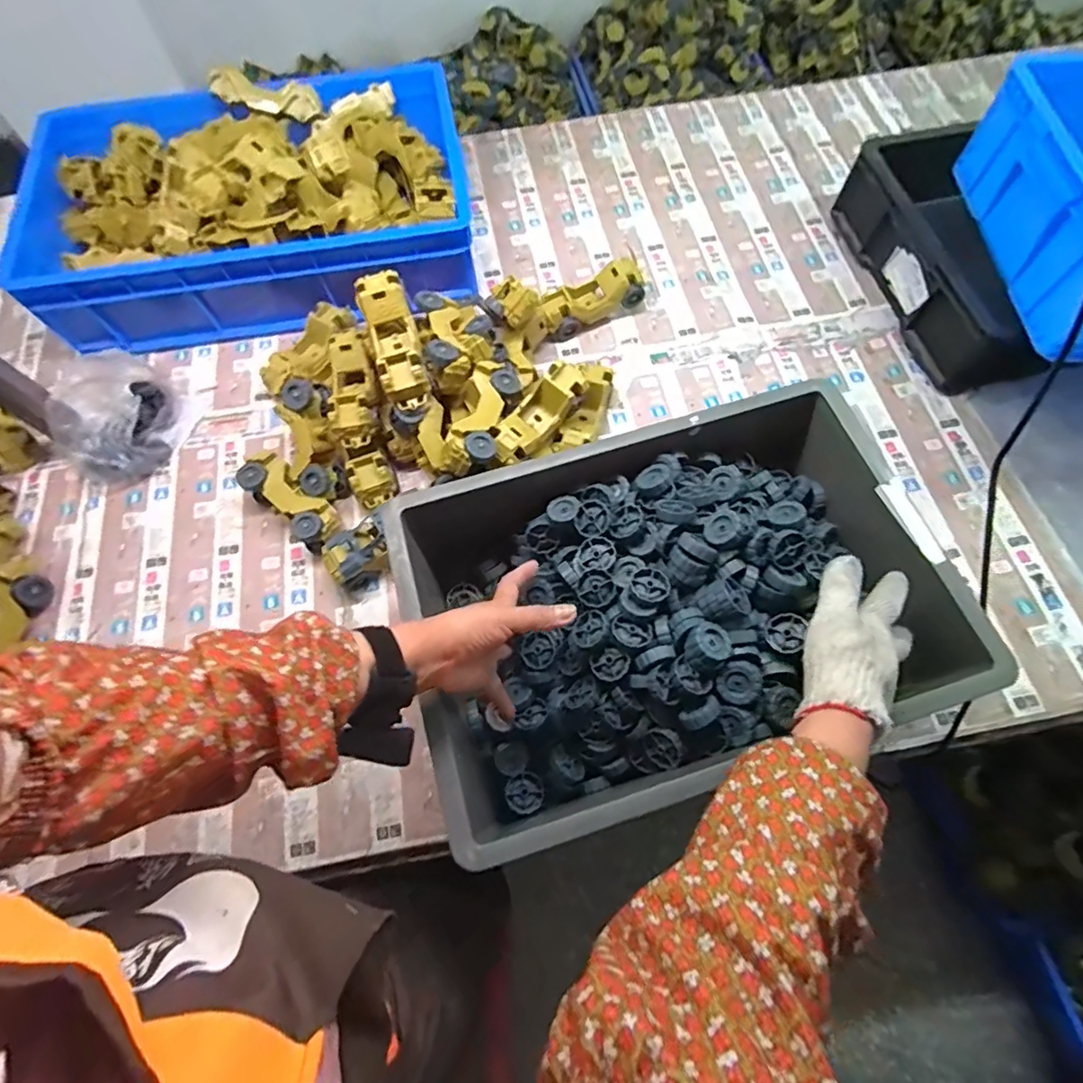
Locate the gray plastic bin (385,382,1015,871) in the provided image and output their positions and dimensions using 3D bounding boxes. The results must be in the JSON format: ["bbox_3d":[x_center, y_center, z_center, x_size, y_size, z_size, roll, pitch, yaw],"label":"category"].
[{"bbox_3d":[0.124,0.066,0.584,0.500,0.144,0.358,-15,67,-5],"label":"gray plastic bin"}]

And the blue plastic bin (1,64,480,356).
[{"bbox_3d":[-0.443,-0.537,0.856,0.632,0.185,0.391,-11,66,-3],"label":"blue plastic bin"}]

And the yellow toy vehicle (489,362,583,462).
[{"bbox_3d":[-0.006,-0.169,0.703,0.063,0.049,0.169,35,73,14],"label":"yellow toy vehicle"}]

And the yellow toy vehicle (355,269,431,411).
[{"bbox_3d":[-0.181,-0.243,0.670,0.058,0.057,0.166,-16,82,-5],"label":"yellow toy vehicle"}]

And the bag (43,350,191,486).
[{"bbox_3d":[-0.588,-0.184,0.749,0.122,0.116,0.173,13,67,8],"label":"bag"}]

